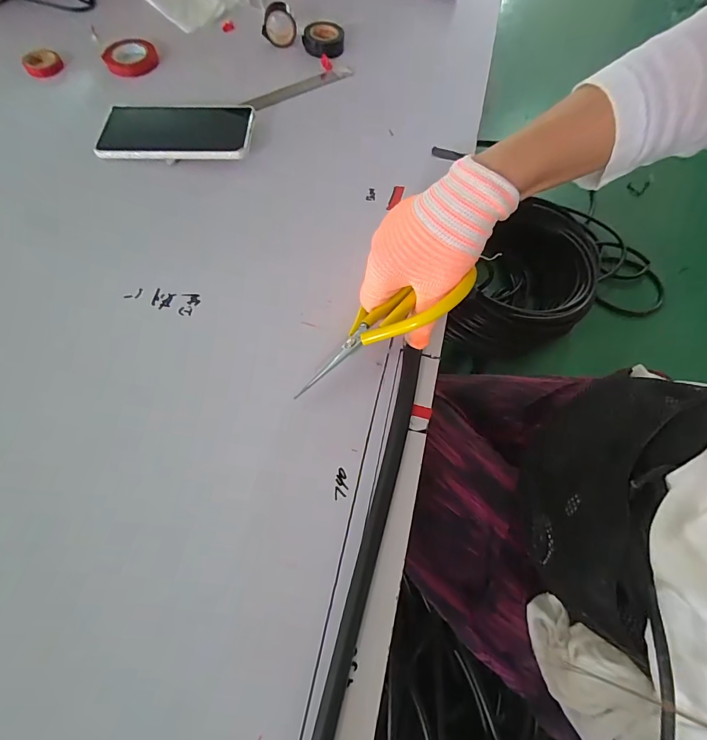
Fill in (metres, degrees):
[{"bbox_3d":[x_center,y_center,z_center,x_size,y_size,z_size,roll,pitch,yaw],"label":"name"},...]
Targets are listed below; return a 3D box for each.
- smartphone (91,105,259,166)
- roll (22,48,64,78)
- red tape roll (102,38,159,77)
[{"bbox_3d":[-0.191,-0.260,0.418,0.158,0.012,0.085,-1,63,2],"label":"smartphone"},{"bbox_3d":[-0.378,-0.373,0.470,0.041,0.013,0.038,1,66,-3],"label":"roll"},{"bbox_3d":[-0.275,-0.387,0.480,0.061,0.015,0.068,-29,71,-15],"label":"red tape roll"}]

